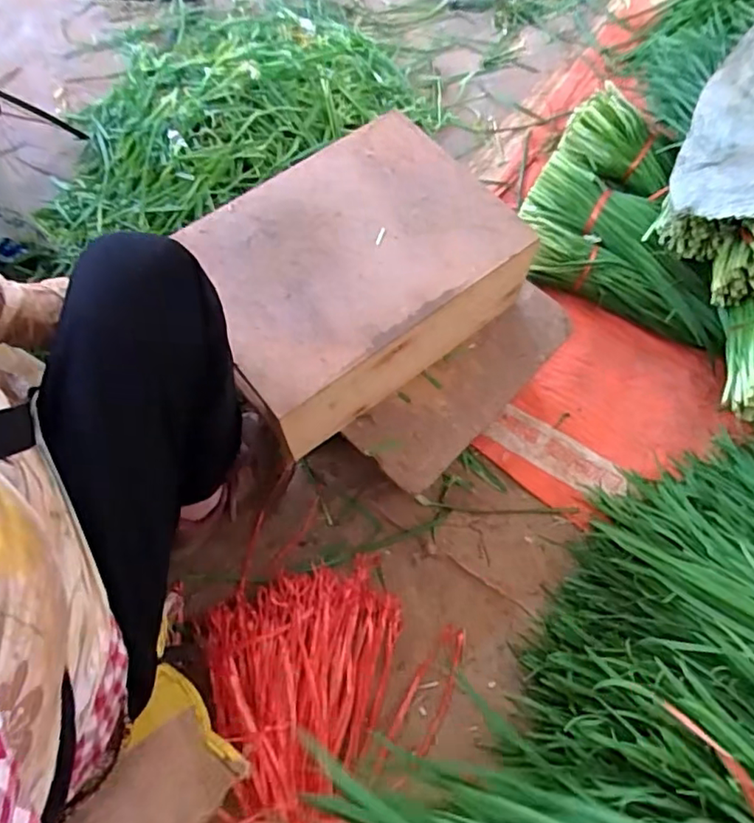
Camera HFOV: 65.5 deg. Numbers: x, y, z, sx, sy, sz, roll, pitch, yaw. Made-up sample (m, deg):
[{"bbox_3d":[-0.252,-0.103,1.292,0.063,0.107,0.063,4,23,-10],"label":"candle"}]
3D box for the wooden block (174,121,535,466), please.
[{"bbox_3d":[-0.032,-0.163,0.717,0.362,0.115,0.276,-36,72,-16],"label":"wooden block"}]

